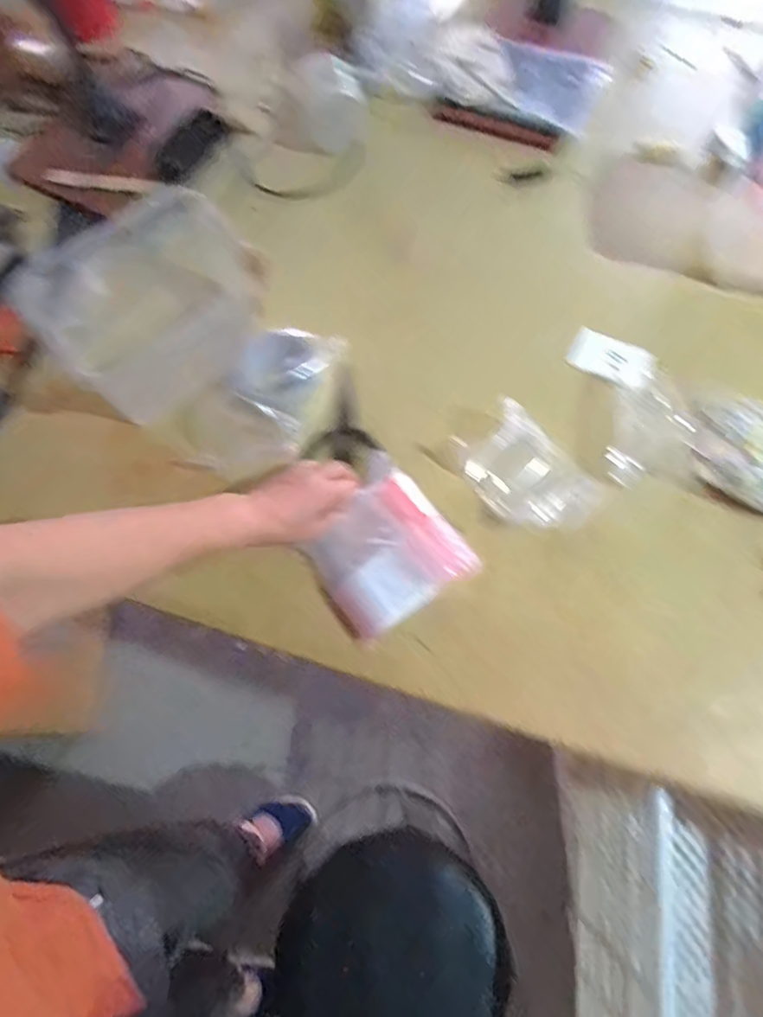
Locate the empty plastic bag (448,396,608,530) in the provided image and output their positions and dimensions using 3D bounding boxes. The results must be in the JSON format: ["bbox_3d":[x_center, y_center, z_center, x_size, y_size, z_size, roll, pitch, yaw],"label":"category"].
[{"bbox_3d":[0.172,-0.041,0.676,0.171,0.053,0.108,41,75,14],"label":"empty plastic bag"}]

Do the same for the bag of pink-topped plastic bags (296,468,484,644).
[{"bbox_3d":[0.005,0.049,0.615,0.149,0.032,0.138,-31,72,-10],"label":"bag of pink-topped plastic bags"}]

